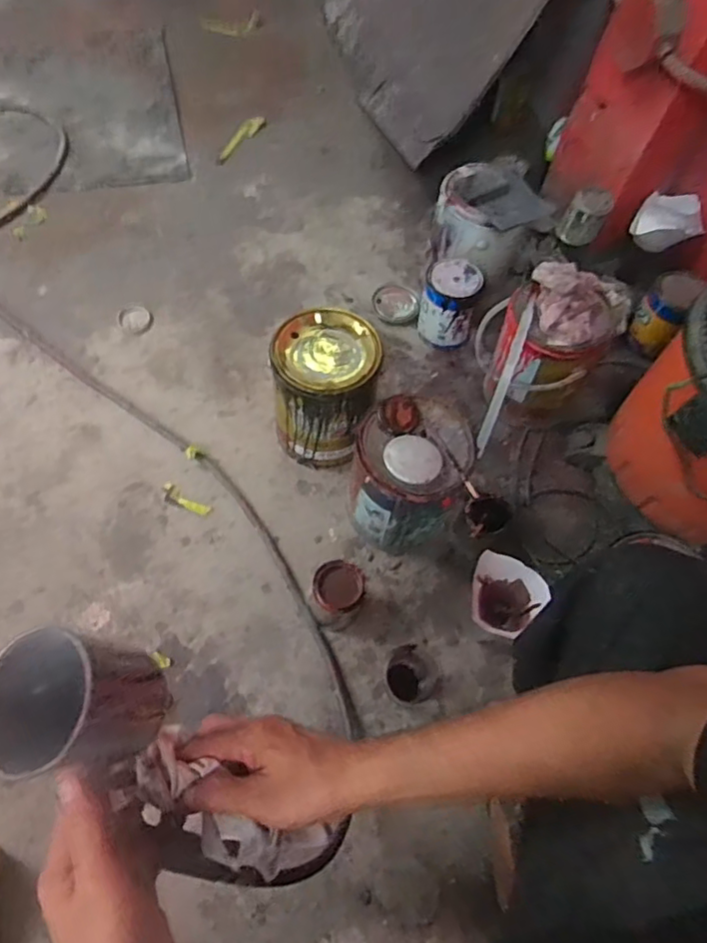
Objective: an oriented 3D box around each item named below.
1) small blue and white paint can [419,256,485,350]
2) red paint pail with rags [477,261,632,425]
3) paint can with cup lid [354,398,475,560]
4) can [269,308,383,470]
[{"bbox_3d":[0.173,-0.308,1.080,0.098,0.106,0.102,10,61,0],"label":"small blue and white paint can"},{"bbox_3d":[0.304,-0.199,0.977,0.200,0.222,0.163,26,63,8],"label":"red paint pail with rags"},{"bbox_3d":[0.078,0.013,0.866,0.142,0.216,0.151,2,62,-4],"label":"paint can with cup lid"},{"bbox_3d":[-0.043,-0.122,0.929,0.148,0.195,0.149,2,62,-4],"label":"can"}]

